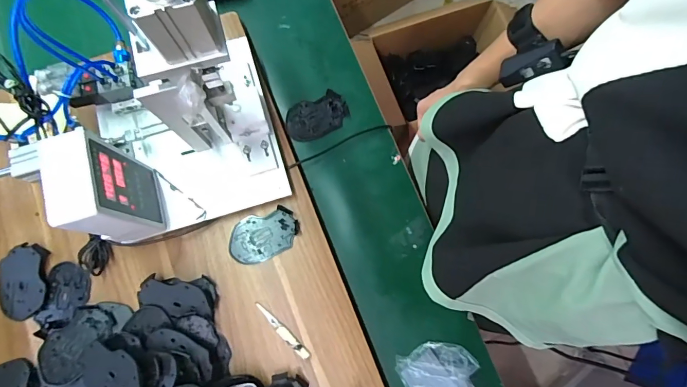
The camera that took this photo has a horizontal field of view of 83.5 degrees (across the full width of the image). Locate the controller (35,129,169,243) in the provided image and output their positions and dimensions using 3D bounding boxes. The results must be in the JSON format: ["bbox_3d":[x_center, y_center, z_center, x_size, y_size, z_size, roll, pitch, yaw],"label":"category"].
[{"bbox_3d":[-0.322,0.000,0.531,0.071,0.176,0.111,-15,78,-5],"label":"controller"}]

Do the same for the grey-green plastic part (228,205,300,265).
[{"bbox_3d":[-0.132,0.070,0.635,0.115,0.009,0.074,-19,78,-6],"label":"grey-green plastic part"}]

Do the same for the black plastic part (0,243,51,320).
[{"bbox_3d":[-0.506,0.139,0.611,0.071,0.028,0.113,3,77,-1],"label":"black plastic part"}]

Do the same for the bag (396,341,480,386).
[{"bbox_3d":[0.153,0.297,0.594,0.118,0.036,0.123,-15,78,-5],"label":"bag"}]

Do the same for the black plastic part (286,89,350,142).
[{"bbox_3d":[-0.049,-0.141,0.705,0.116,0.015,0.074,-27,79,-7],"label":"black plastic part"}]

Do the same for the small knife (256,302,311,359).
[{"bbox_3d":[-0.097,0.214,0.603,0.015,0.004,0.114,-43,82,-10],"label":"small knife"}]

